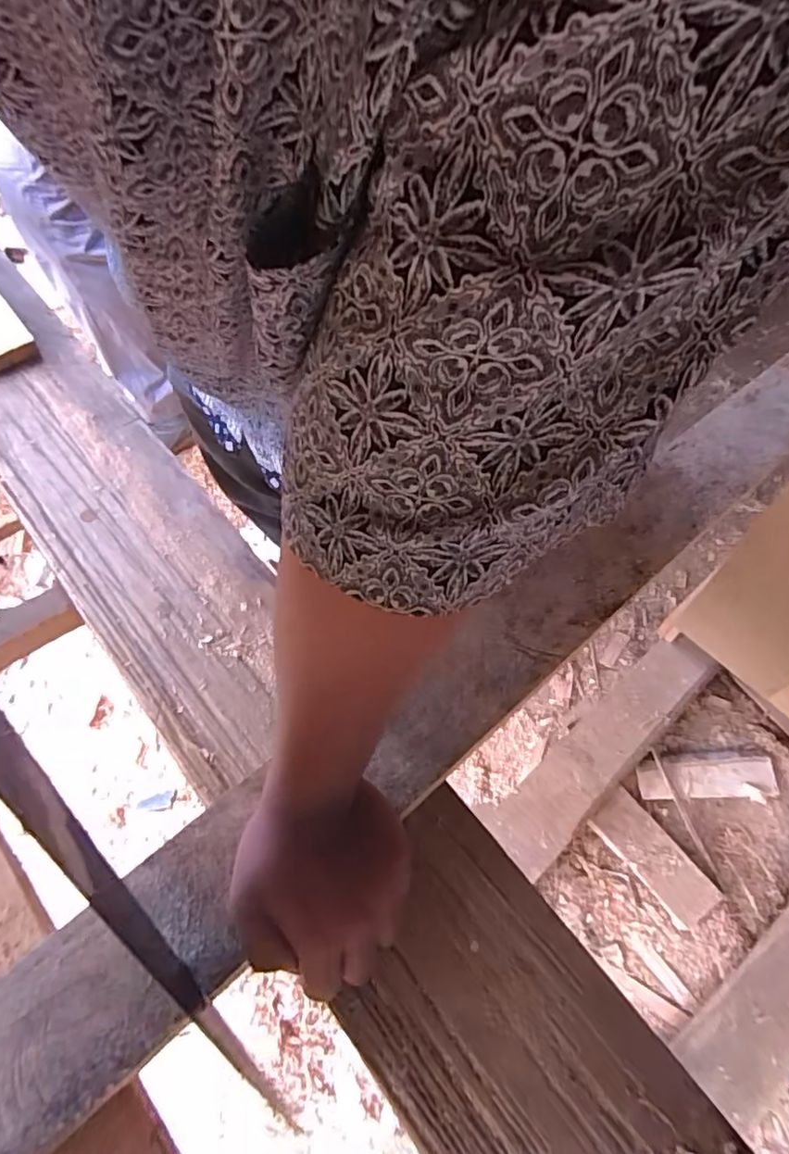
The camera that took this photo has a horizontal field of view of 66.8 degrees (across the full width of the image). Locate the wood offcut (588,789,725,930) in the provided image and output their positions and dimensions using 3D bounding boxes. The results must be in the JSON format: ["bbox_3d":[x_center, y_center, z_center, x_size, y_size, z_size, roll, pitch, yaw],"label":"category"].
[{"bbox_3d":[0.459,0.496,1.065,0.094,0.015,0.232,-35,73,-24],"label":"wood offcut"}]

